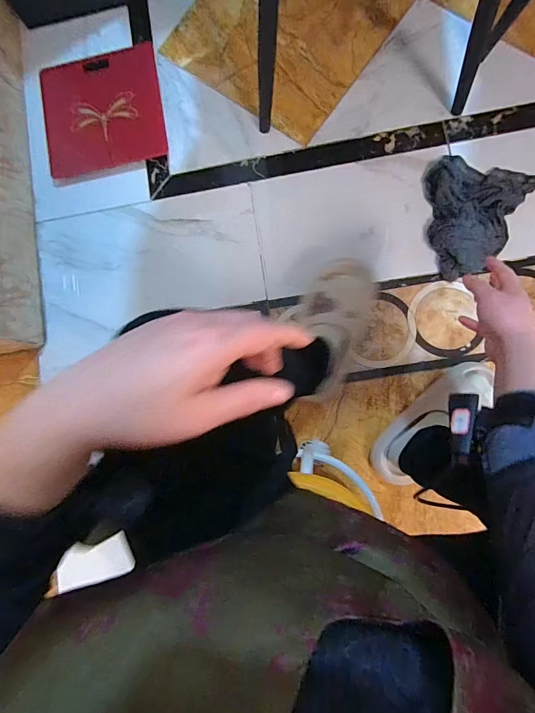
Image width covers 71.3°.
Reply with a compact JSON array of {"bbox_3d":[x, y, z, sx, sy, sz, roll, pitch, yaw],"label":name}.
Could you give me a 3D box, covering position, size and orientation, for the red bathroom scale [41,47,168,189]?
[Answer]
[{"bbox_3d":[-0.351,-0.522,0.792,0.254,0.017,0.266,-12,83,2],"label":"red bathroom scale"}]

